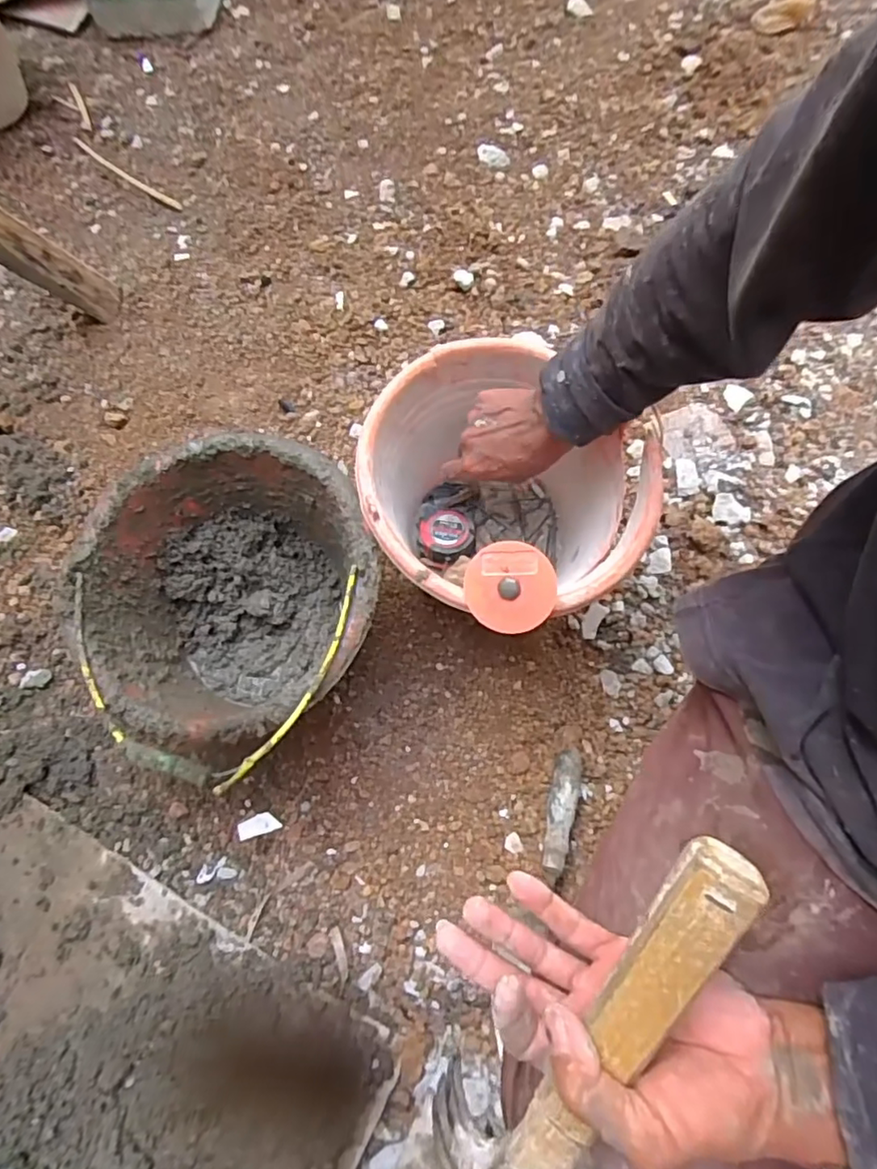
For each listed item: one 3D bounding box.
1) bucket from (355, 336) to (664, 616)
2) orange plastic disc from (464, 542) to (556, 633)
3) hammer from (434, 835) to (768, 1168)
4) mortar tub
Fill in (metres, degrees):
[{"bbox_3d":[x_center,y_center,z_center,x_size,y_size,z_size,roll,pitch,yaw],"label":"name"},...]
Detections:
[{"bbox_3d":[0.062,-0.079,0.629,0.255,0.202,0.280,0,71,1],"label":"bucket"},{"bbox_3d":[0.062,0.002,0.509,0.076,0.007,0.076,1,99,7],"label":"orange plastic disc"},{"bbox_3d":[0.084,0.235,0.300,0.100,0.039,0.246,29,103,11],"label":"hammer"},{"bbox_3d":[-0.186,0.027,0.607,0.259,0.192,0.300,-21,72,-6],"label":"mortar tub"}]

